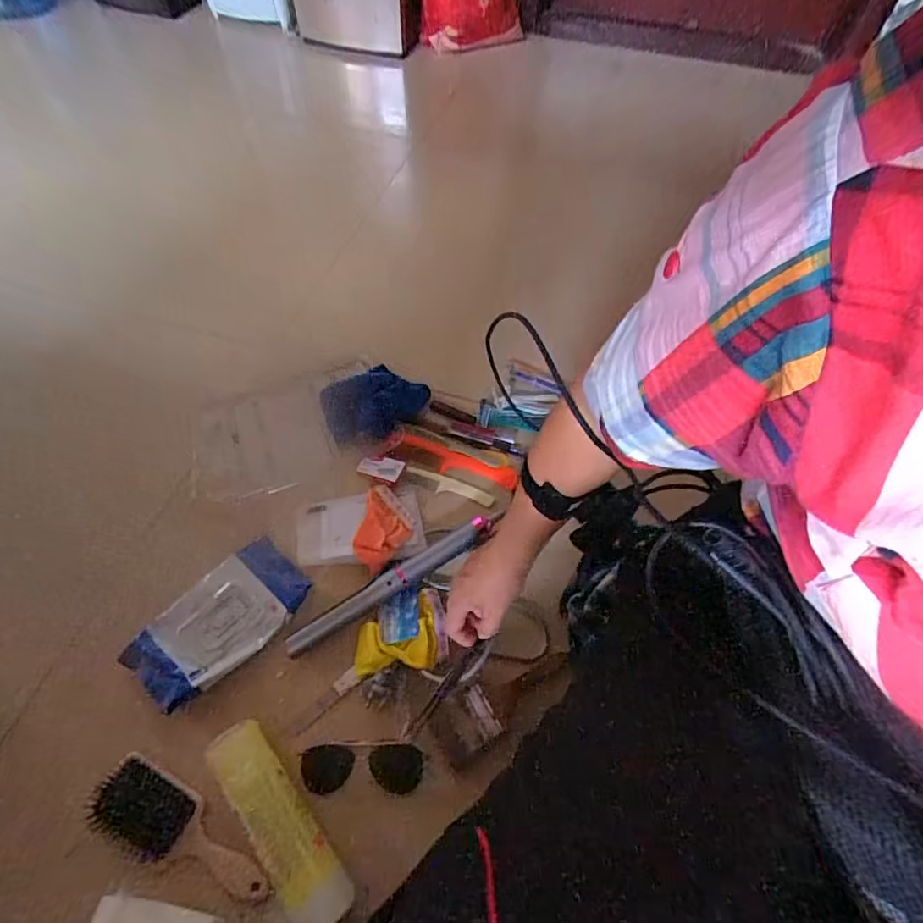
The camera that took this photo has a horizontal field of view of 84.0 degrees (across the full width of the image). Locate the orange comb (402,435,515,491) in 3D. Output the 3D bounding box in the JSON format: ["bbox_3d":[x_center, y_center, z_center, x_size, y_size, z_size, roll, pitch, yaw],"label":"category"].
[{"bbox_3d":[-0.006,0.000,0.794,0.190,0.010,0.037,16,58,9],"label":"orange comb"}]

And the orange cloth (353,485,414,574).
[{"bbox_3d":[-0.107,0.092,0.720,0.072,0.022,0.123,9,57,5],"label":"orange cloth"}]

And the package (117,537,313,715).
[{"bbox_3d":[-0.300,0.198,0.644,0.116,0.030,0.205,35,62,20],"label":"package"}]

